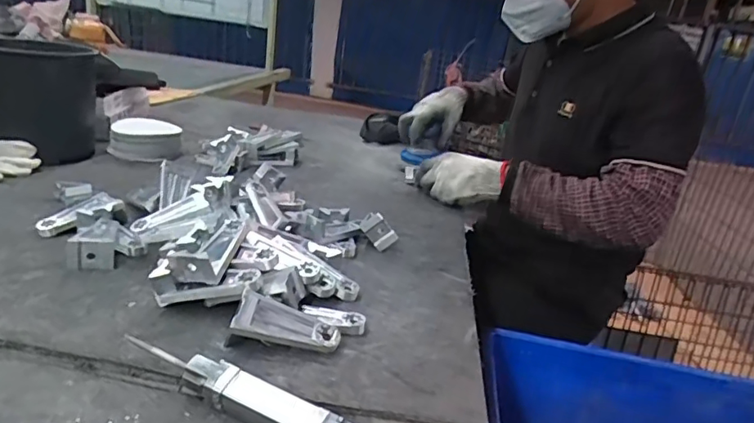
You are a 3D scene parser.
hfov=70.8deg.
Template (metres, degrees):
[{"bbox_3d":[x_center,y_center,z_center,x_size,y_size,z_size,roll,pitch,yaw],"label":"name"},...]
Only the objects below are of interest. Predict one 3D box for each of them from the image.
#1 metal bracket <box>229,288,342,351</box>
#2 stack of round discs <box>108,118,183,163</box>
[{"bbox_3d":[-0.079,0.101,0.473,0.092,0.014,0.044,21,44,-12],"label":"metal bracket"},{"bbox_3d":[-0.416,-0.129,0.958,0.119,0.054,0.119,0,21,-20],"label":"stack of round discs"}]

